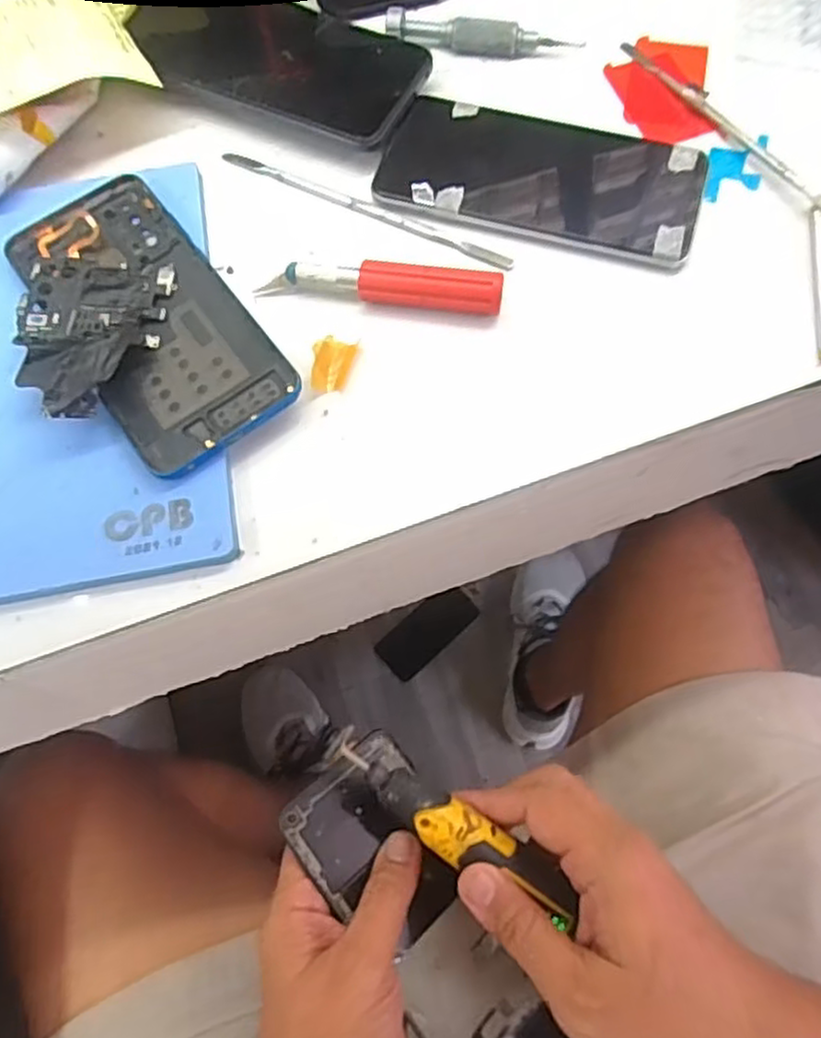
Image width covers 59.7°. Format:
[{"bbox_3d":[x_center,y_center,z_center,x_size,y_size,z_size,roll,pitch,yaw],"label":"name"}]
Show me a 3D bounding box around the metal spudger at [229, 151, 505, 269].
[{"bbox_3d":[-0.025,-0.160,0.366,0.165,0.004,0.009,27,73,11],"label":"metal spudger"}]

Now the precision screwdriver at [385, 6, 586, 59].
[{"bbox_3d":[0.040,-0.267,0.396,0.106,0.017,0.014,7,70,4],"label":"precision screwdriver"}]

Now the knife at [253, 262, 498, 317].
[{"bbox_3d":[-0.015,-0.111,0.338,0.114,0.018,0.015,9,70,5],"label":"knife"}]

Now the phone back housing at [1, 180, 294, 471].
[{"bbox_3d":[-0.123,-0.095,0.338,0.074,0.013,0.164,-35,72,-11],"label":"phone back housing"}]

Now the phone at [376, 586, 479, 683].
[{"bbox_3d":[0.025,0.163,1.047,0.152,0.012,0.067,-41,81,-8],"label":"phone"}]

